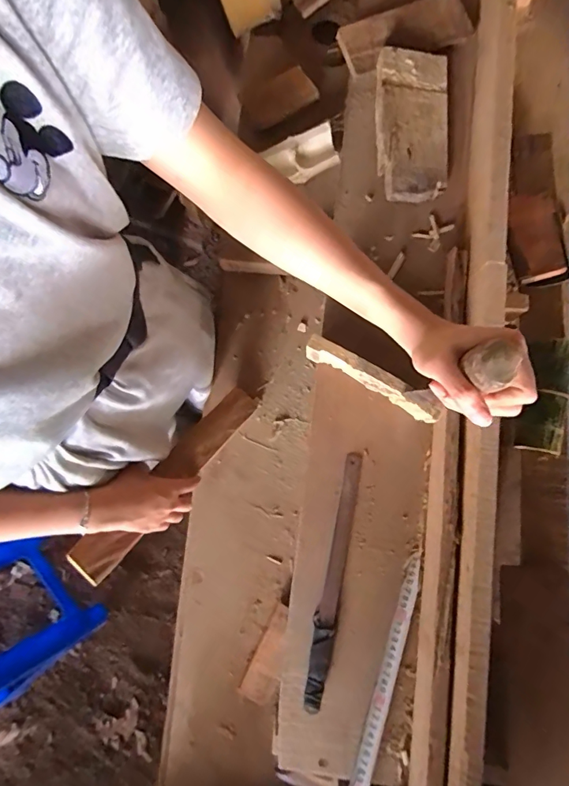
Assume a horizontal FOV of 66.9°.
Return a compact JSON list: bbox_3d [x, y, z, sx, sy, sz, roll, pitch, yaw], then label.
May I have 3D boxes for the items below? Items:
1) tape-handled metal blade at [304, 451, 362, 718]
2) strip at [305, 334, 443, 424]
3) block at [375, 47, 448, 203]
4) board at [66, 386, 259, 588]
[{"bbox_3d":[0.061,0.227,0.533,0.026,0.009,0.299,12,80,4],"label":"tape-handled metal blade"},{"bbox_3d":[0.106,-0.016,0.534,0.173,0.073,0.019,32,82,7],"label":"strip"},{"bbox_3d":[0.182,-0.377,0.609,0.101,0.030,0.222,0,79,1],"label":"block"},{"bbox_3d":[-0.142,0.103,0.566,0.049,0.030,0.310,35,56,7],"label":"board"}]

